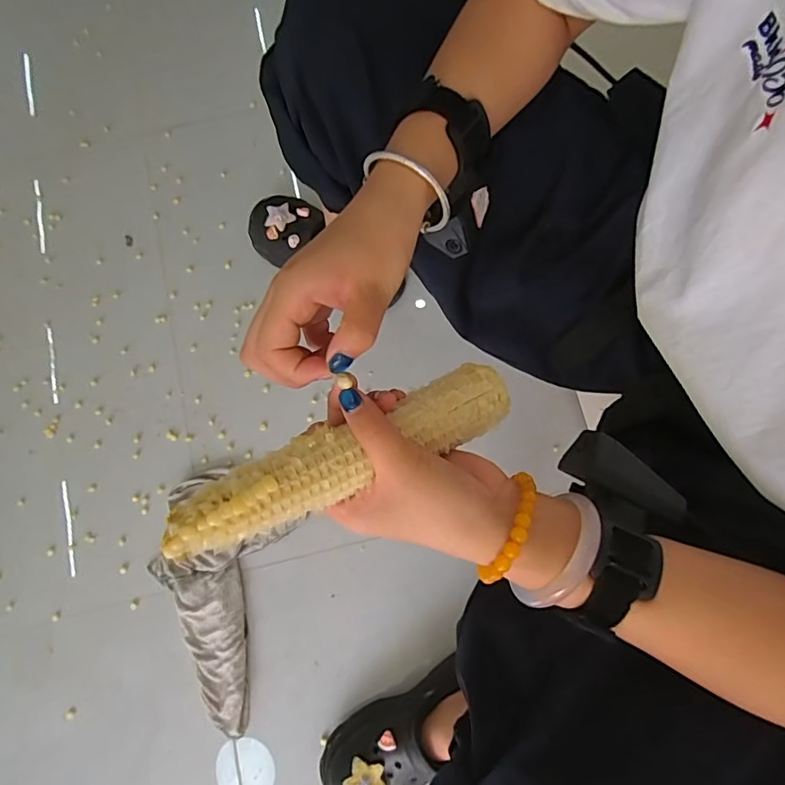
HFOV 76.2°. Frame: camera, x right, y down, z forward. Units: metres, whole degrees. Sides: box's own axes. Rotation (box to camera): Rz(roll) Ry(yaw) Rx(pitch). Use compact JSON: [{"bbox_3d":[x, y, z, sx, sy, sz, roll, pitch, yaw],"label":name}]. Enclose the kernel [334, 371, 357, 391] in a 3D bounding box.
[{"bbox_3d":[-0.025,-0.006,0.266,0.011,0.006,0.007,-8,76,-2],"label":"kernel"}]

